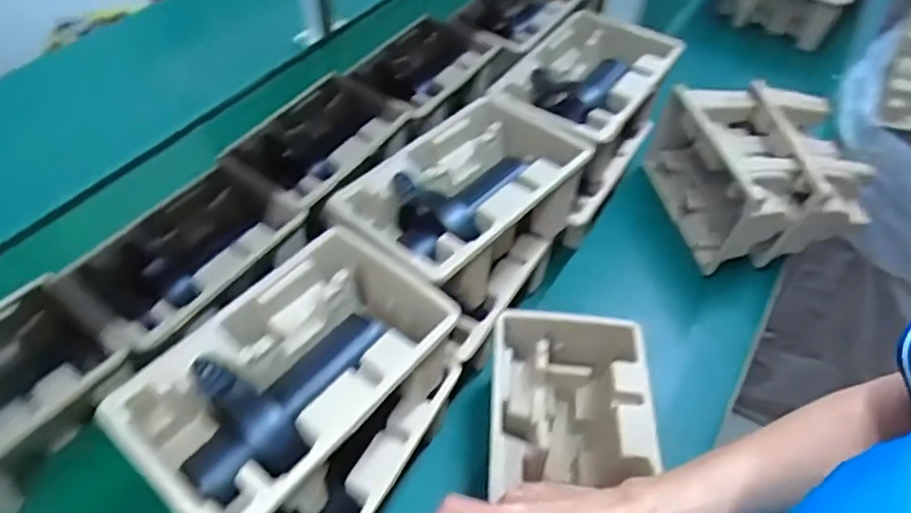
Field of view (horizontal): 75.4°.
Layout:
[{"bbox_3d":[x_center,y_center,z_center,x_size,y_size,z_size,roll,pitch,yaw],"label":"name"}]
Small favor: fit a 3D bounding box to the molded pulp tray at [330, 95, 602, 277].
[{"bbox_3d":[0.008,-0.068,0.580,0.149,0.065,0.234,38,57,24],"label":"molded pulp tray"}]

